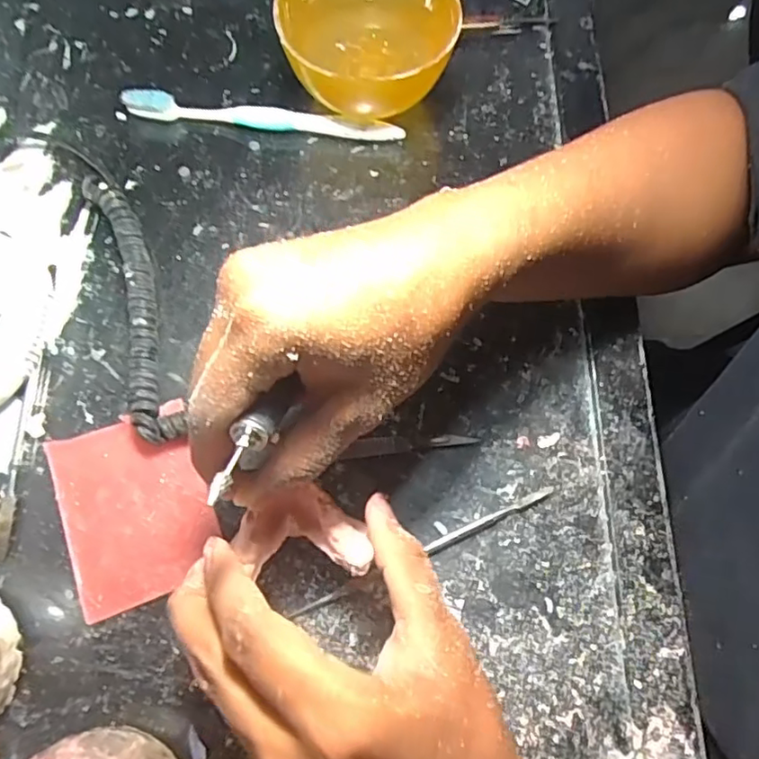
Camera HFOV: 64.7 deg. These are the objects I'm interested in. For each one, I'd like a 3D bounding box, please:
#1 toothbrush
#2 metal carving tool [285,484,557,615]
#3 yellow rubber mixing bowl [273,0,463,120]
[{"bbox_3d":[-0.079,-0.178,0.405,0.185,0.020,0.013,6,71,1],"label":"toothbrush"},{"bbox_3d":[0.025,0.090,0.319,0.152,0.004,0.006,-23,73,-9],"label":"metal carving tool"},{"bbox_3d":[-0.007,-0.214,0.391,0.108,0.067,0.102,0,71,-1],"label":"yellow rubber mixing bowl"}]

